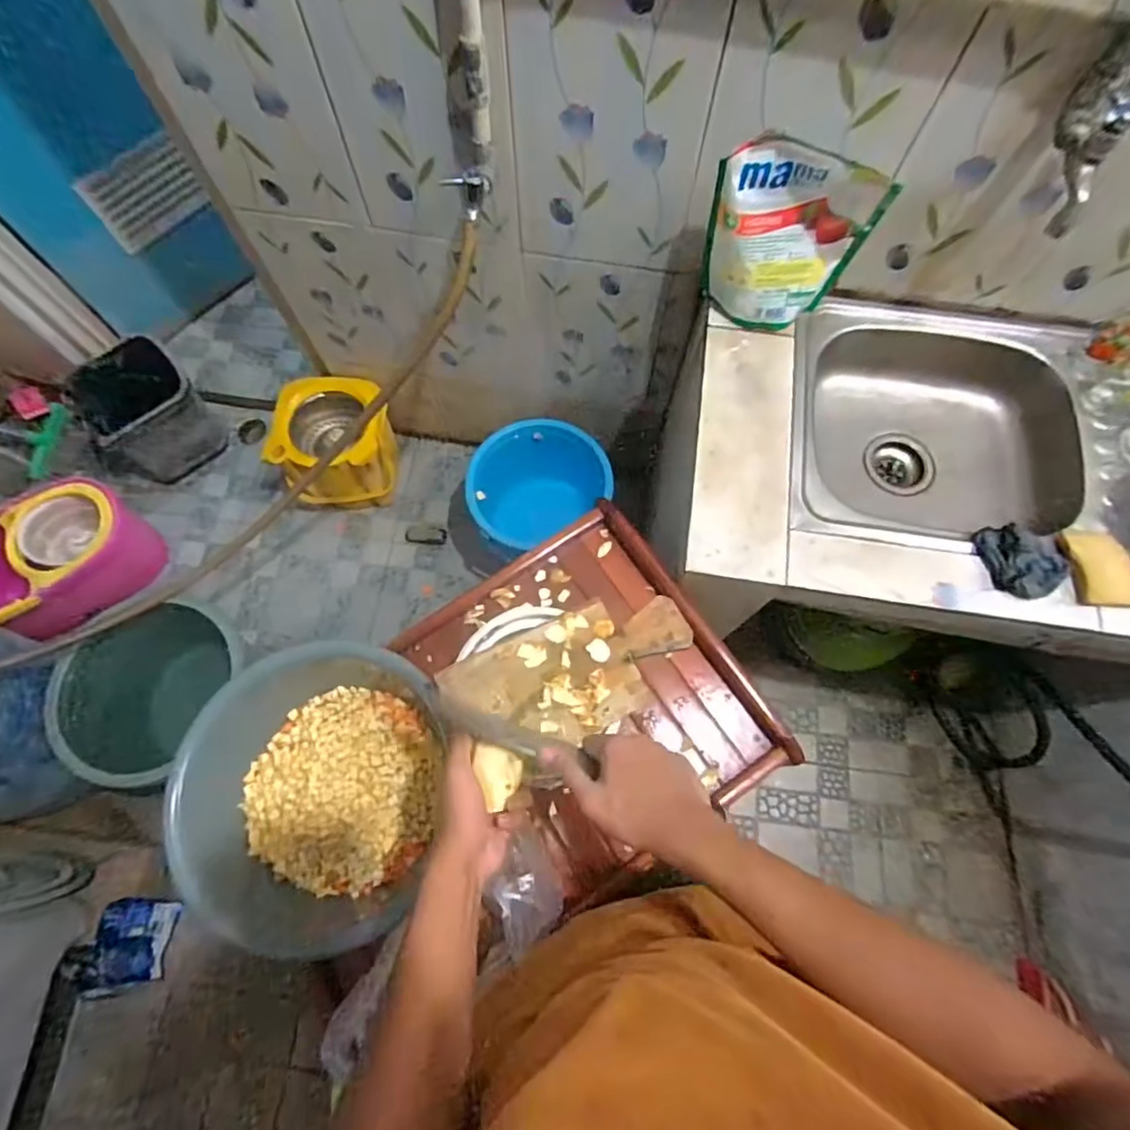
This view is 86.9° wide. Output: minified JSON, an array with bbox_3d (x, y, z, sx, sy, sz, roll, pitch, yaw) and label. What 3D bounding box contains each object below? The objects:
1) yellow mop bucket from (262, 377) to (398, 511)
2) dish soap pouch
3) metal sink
[{"bbox_3d":[-0.530,-0.271,1.437,0.252,0.279,0.218,-1,71,-1],"label":"yellow mop bucket"},{"bbox_3d":[0.287,-0.429,0.784,0.196,0.223,0.084,20,72,6],"label":"dish soap pouch"},{"bbox_3d":[0.534,-0.180,0.919,0.417,0.179,0.373,5,71,1],"label":"metal sink"}]

